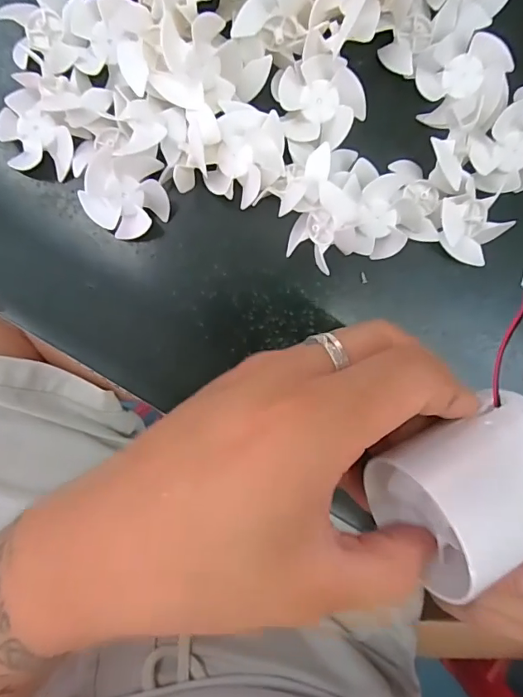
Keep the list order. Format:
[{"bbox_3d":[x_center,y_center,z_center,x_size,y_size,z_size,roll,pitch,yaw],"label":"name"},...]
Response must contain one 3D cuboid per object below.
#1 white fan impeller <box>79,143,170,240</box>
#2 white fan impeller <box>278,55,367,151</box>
[{"bbox_3d":[-0.065,-0.074,0.226,0.037,0.022,0.037,10,93,-2],"label":"white fan impeller"},{"bbox_3d":[0.027,-0.116,0.221,0.040,0.017,0.035,44,91,-3],"label":"white fan impeller"}]

